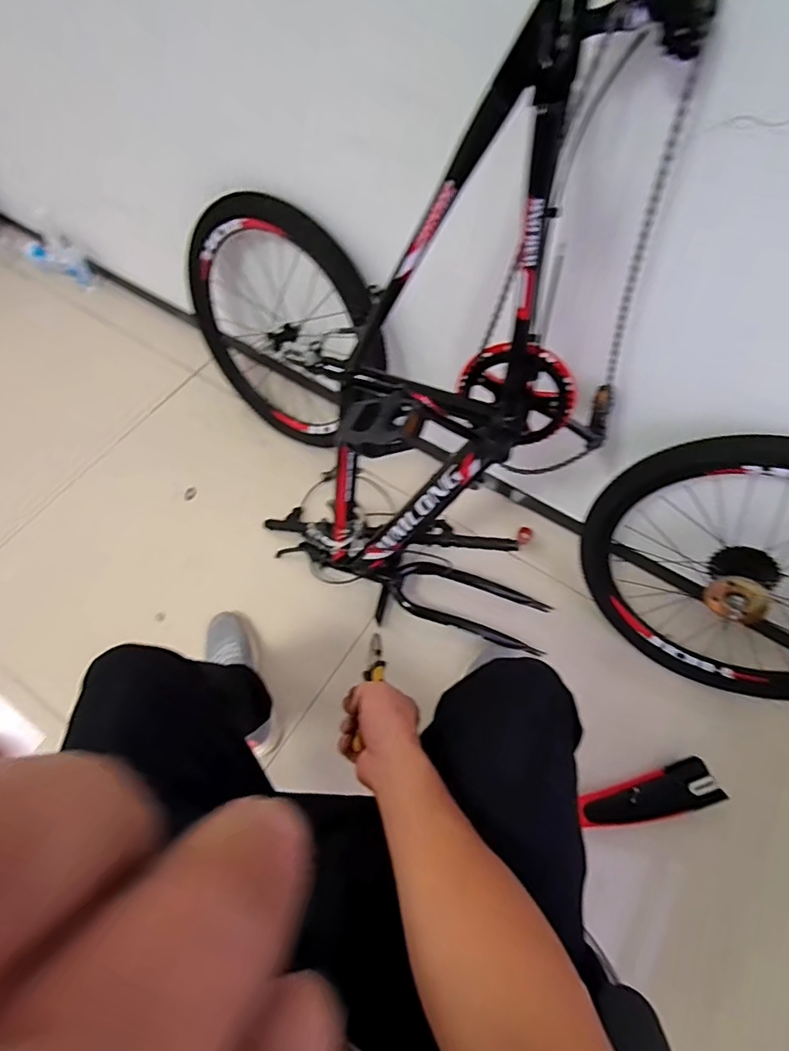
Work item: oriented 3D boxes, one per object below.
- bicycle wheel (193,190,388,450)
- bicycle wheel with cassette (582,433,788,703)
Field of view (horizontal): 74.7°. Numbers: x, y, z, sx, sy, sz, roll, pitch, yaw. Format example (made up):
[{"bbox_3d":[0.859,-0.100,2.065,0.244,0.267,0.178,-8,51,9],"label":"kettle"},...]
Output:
[{"bbox_3d":[-0.248,-0.426,1.119,0.477,0.498,0.062,39,47,-1],"label":"bicycle wheel"},{"bbox_3d":[0.606,0.075,0.881,0.541,0.527,0.145,34,53,13],"label":"bicycle wheel with cassette"}]

